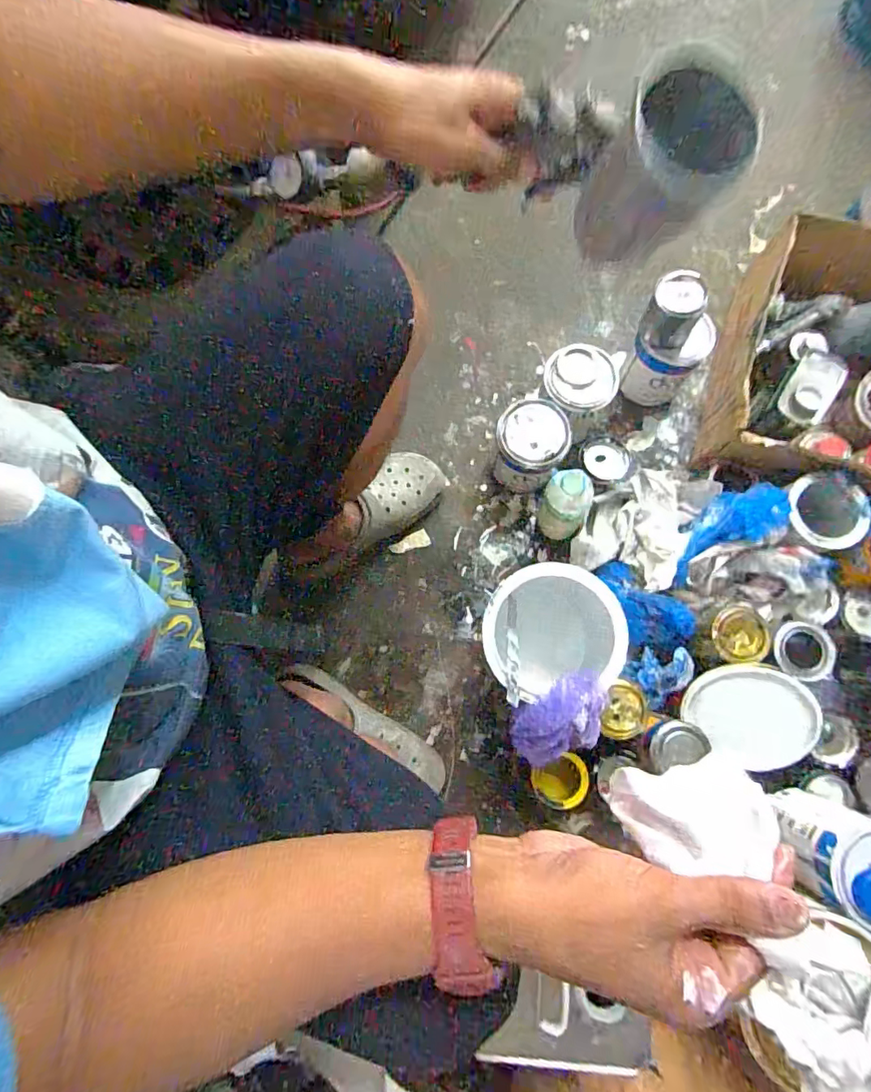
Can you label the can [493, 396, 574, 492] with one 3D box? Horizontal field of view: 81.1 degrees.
[{"bbox_3d":[0.137,-0.141,0.782,0.103,0.141,0.111,14,76,1],"label":"can"}]

